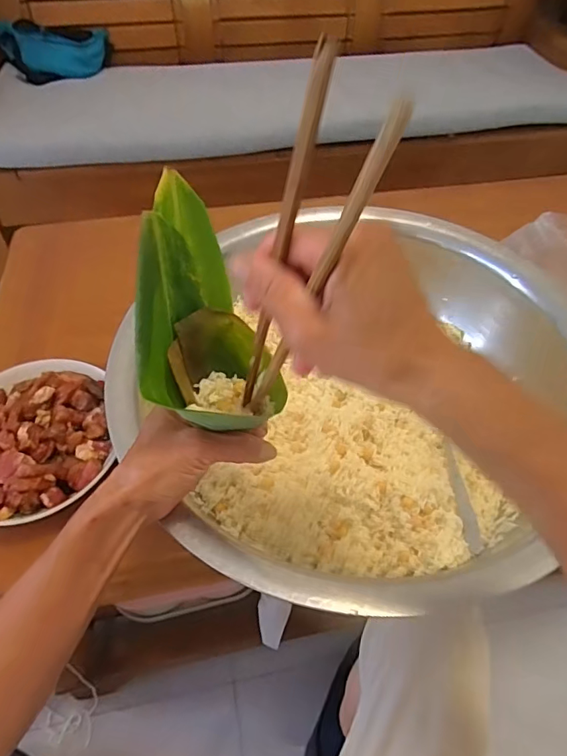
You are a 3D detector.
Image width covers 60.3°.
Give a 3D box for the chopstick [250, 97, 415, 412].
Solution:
[{"bbox_3d":[0.008,-0.030,0.235,0.006,0.194,0.009,37,57,5],"label":"chopstick"}]

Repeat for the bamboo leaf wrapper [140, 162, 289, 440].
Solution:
[{"bbox_3d":[-0.050,-0.042,0.301,0.076,0.057,0.154,-11,95,-10],"label":"bamboo leaf wrapper"}]

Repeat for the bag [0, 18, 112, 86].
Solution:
[{"bbox_3d":[-0.596,-0.867,1.283,0.273,0.089,0.134,-18,53,-15],"label":"bag"}]

